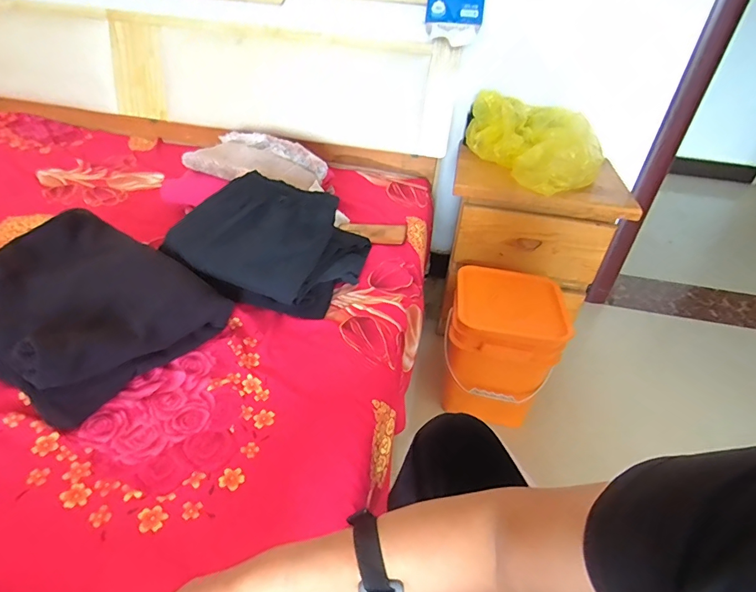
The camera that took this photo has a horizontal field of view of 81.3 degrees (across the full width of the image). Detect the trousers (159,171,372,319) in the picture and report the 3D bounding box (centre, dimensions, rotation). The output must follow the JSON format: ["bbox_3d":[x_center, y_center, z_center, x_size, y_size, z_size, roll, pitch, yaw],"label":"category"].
[{"bbox_3d":[-0.210,-0.105,0.843,0.337,0.130,0.235,13,38,11],"label":"trousers"}]

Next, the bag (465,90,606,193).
[{"bbox_3d":[0.389,-0.388,1.087,0.196,0.147,0.309,-16,42,-25],"label":"bag"}]

